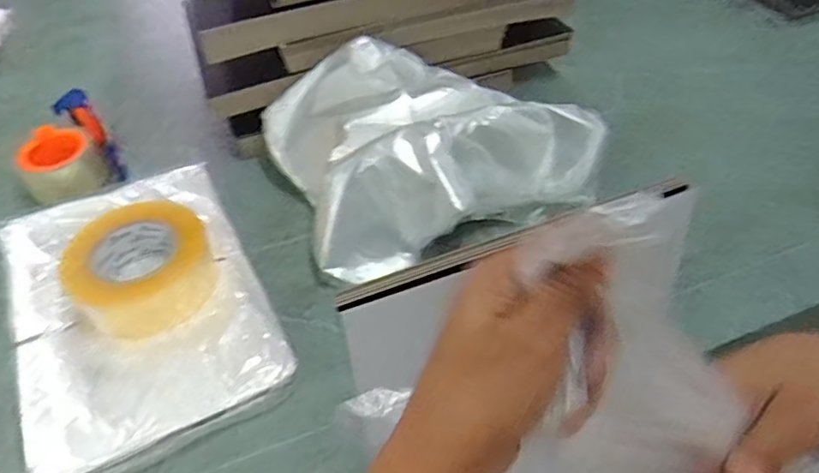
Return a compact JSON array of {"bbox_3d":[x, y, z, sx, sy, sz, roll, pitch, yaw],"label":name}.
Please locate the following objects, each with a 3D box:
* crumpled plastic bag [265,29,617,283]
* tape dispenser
[{"bbox_3d":[0.016,-0.105,0.638,0.300,0.113,0.257,-22,51,-18],"label":"crumpled plastic bag"},{"bbox_3d":[-0.411,-0.106,0.699,0.101,0.053,0.122,-29,54,-23],"label":"tape dispenser"}]

